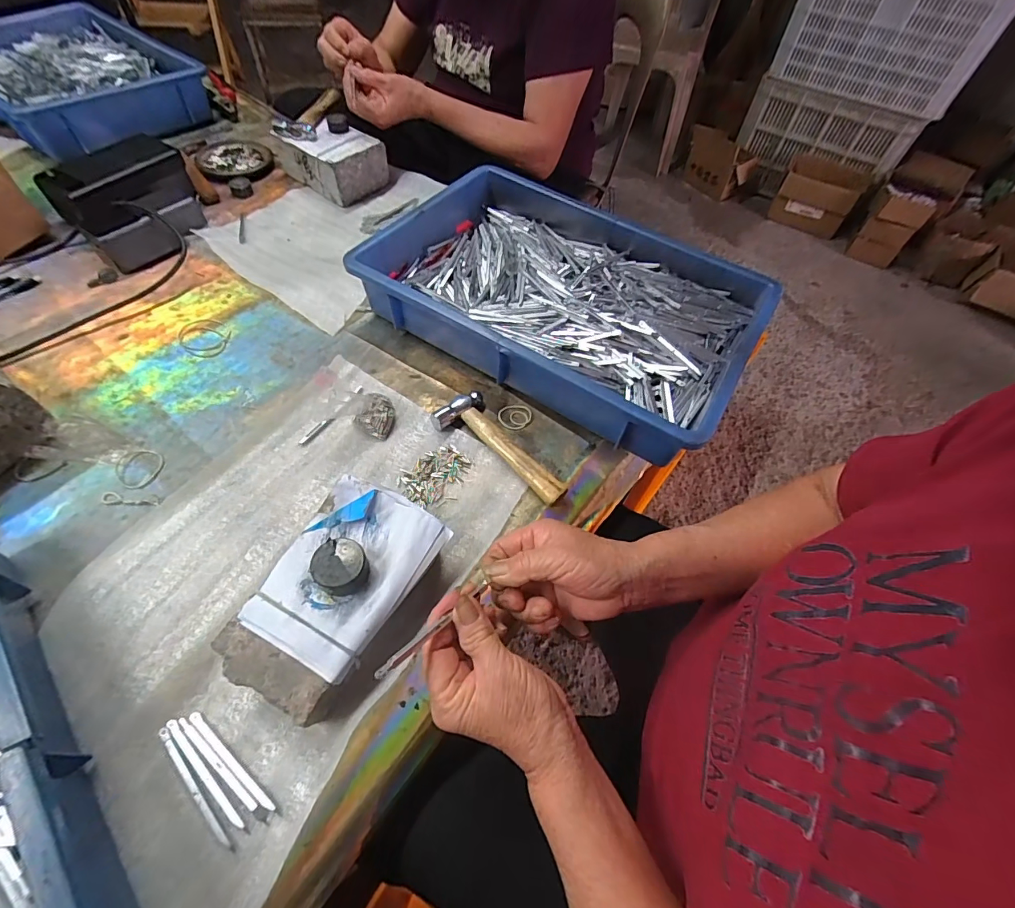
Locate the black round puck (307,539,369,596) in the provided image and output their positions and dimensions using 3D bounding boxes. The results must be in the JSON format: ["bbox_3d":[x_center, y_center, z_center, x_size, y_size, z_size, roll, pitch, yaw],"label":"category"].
[{"bbox_3d":[-0.124,0.084,0.332,0.037,0.017,0.036,2,57,-3],"label":"black round puck"}]

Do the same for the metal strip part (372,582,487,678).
[{"bbox_3d":[-0.044,0.106,0.275,0.005,0.004,0.089,39,39,19],"label":"metal strip part"}]

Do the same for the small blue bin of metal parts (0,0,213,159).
[{"bbox_3d":[-0.754,-0.651,0.777,0.398,0.089,0.289,38,62,18],"label":"small blue bin of metal parts"}]

